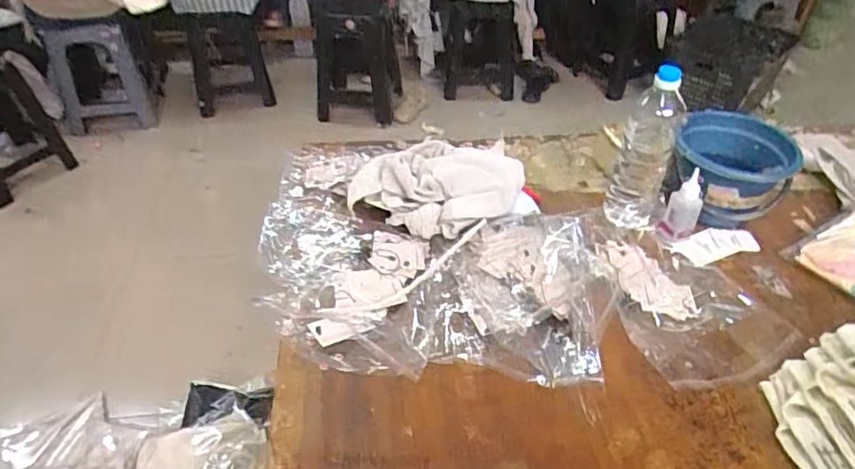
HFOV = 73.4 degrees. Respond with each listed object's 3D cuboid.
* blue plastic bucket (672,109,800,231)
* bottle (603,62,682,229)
[{"bbox_3d":[0.503,-0.105,0.960,0.182,0.138,0.185,0,41,0],"label":"blue plastic bucket"},{"bbox_3d":[0.341,-0.134,0.894,0.079,0.258,0.085,17,44,17],"label":"bottle"}]

